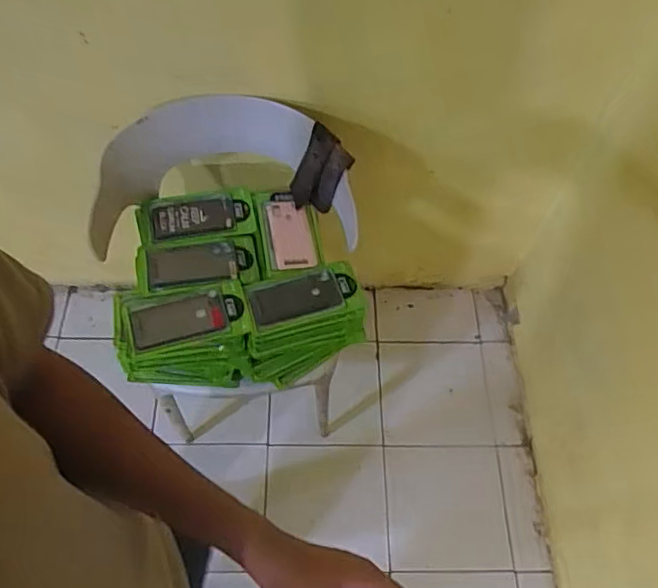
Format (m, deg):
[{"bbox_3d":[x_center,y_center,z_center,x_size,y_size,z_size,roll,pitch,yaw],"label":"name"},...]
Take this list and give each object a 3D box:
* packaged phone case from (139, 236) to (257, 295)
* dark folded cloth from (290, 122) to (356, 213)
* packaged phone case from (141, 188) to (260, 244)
[{"bbox_3d":[-0.241,-0.052,1.067,0.212,0.024,0.102,-8,62,-6],"label":"packaged phone case"},{"bbox_3d":[-0.016,-0.228,1.106,0.093,0.169,0.019,39,45,9],"label":"dark folded cloth"},{"bbox_3d":[-0.253,-0.147,1.120,0.212,0.024,0.111,-10,62,-7],"label":"packaged phone case"}]

